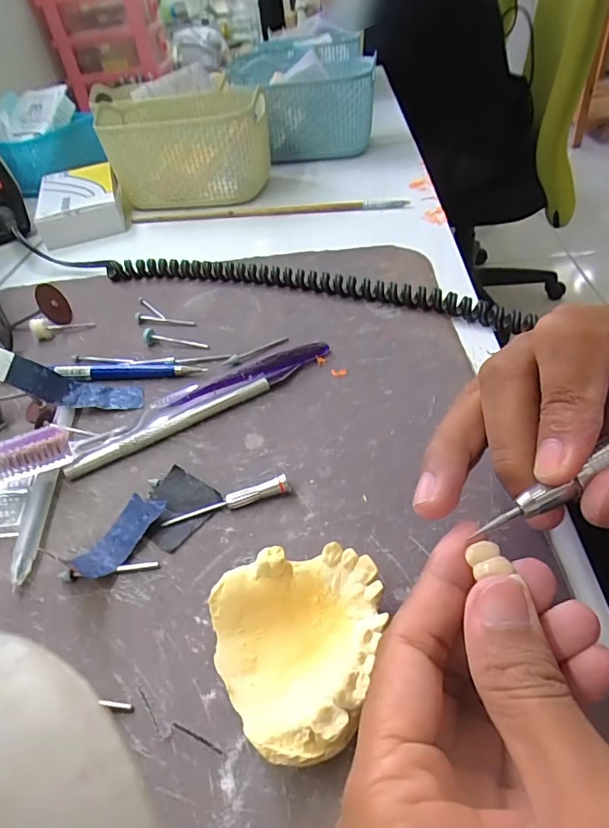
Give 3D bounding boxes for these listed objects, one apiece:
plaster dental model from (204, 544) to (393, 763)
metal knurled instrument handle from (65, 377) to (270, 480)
[{"bbox_3d":[-0.002,0.079,0.167,0.056,0.024,0.062,-6,43,2],"label":"plaster dental model"},{"bbox_3d":[-0.071,0.006,0.268,0.113,0.008,0.008,-26,46,-18],"label":"metal knurled instrument handle"}]

